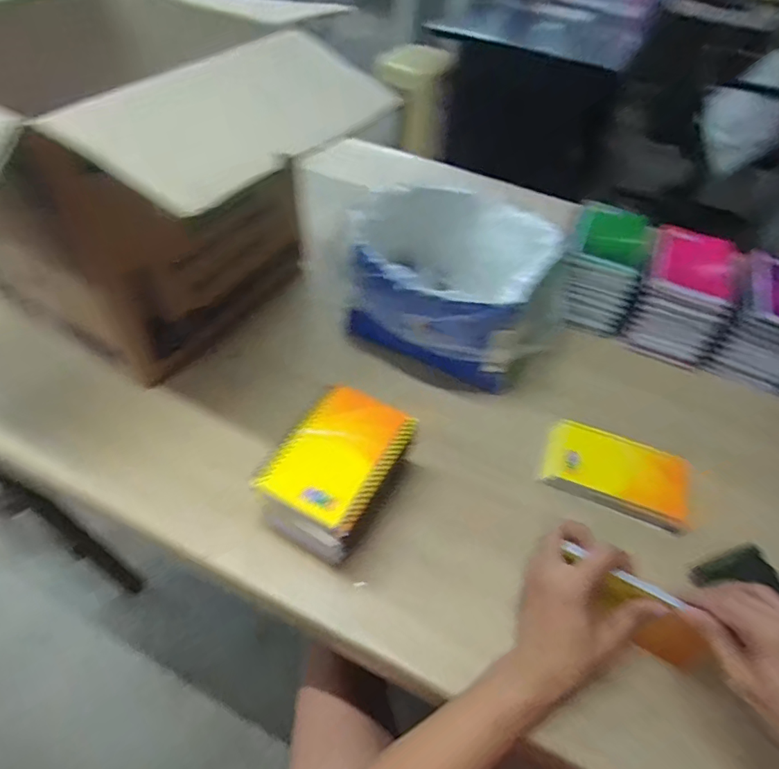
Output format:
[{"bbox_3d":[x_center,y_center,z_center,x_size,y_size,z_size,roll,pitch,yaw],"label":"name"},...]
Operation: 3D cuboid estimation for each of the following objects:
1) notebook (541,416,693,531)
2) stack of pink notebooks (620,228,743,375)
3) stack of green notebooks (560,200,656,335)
[{"bbox_3d":[0.242,0.093,0.539,0.161,0.024,0.085,23,59,1],"label":"notebook"},{"bbox_3d":[0.375,-0.115,0.668,0.106,0.112,0.134,24,51,14],"label":"stack of pink notebooks"},{"bbox_3d":[0.276,-0.149,0.688,0.097,0.103,0.118,21,50,12],"label":"stack of green notebooks"}]

